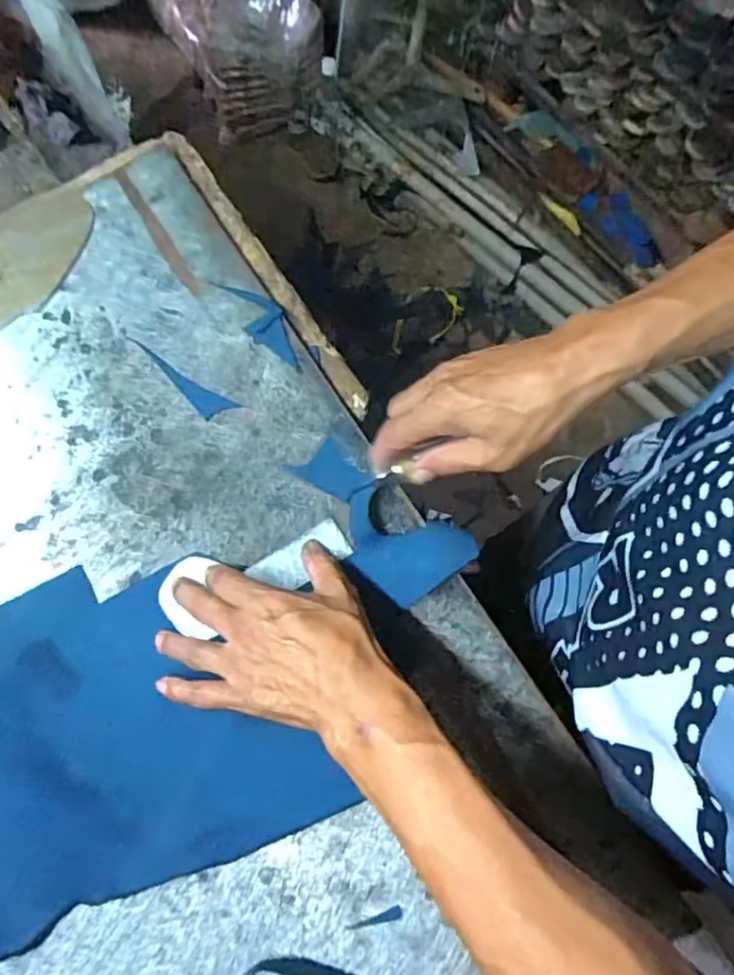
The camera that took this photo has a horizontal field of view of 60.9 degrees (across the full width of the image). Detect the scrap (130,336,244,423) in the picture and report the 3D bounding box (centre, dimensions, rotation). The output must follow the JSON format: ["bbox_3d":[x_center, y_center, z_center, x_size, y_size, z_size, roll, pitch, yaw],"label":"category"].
[{"bbox_3d":[-0.150,-0.083,0.493,0.104,0.005,0.022,32,72,8],"label":"scrap"}]

